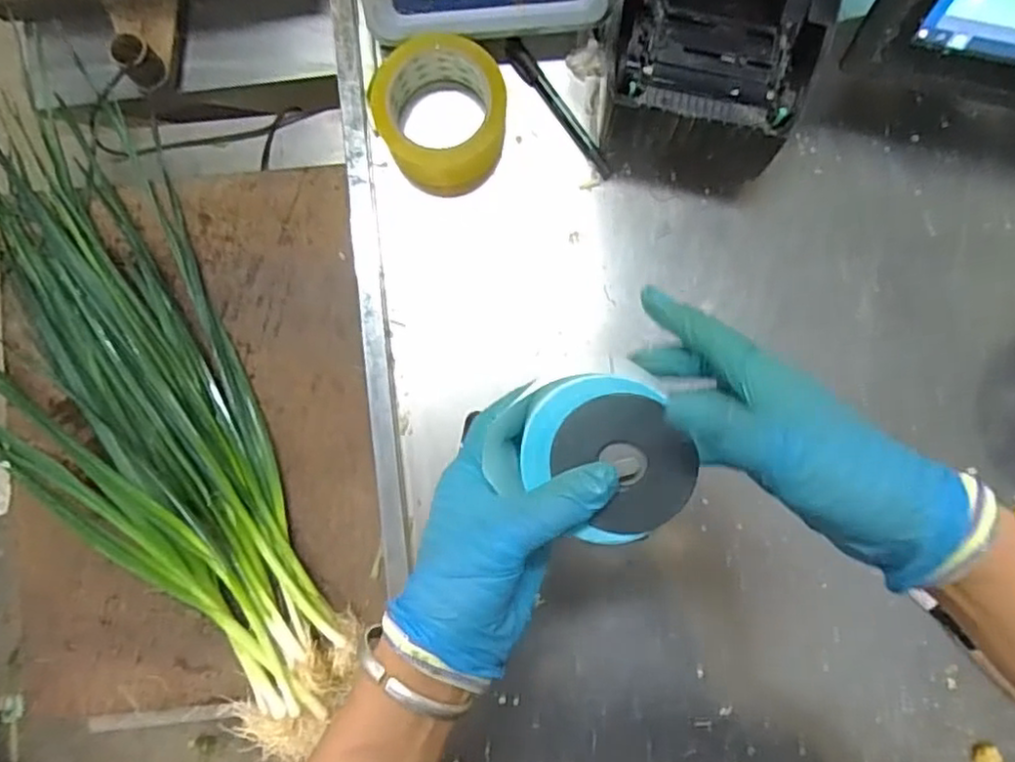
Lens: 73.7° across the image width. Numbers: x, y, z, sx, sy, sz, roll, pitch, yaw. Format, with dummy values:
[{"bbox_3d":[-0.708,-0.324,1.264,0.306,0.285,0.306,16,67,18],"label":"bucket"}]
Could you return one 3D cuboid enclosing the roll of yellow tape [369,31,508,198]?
[{"bbox_3d":[-0.053,-0.211,0.546,0.104,0.053,0.107,3,86,0],"label":"roll of yellow tape"}]

